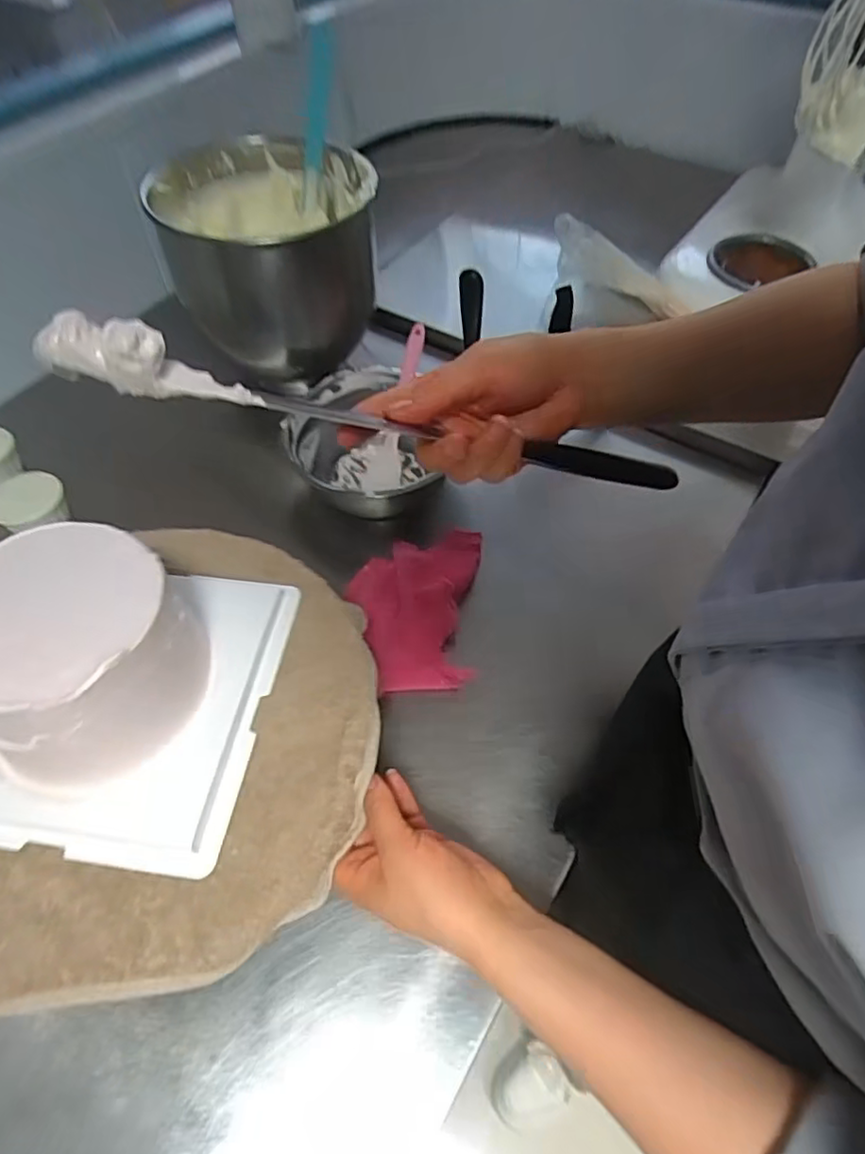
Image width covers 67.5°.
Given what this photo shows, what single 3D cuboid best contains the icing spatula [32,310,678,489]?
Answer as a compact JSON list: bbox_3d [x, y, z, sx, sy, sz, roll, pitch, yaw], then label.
[{"bbox_3d":[-0.007,-0.076,0.311,0.312,0.026,0.018,6,51,-26],"label":"icing spatula"}]

